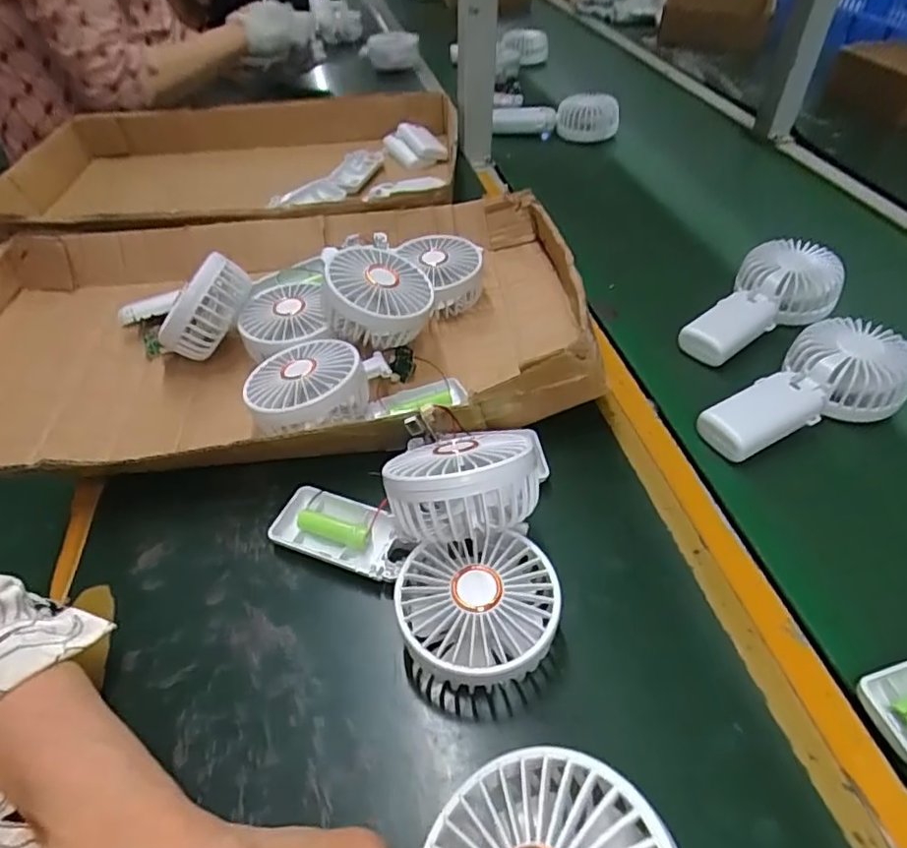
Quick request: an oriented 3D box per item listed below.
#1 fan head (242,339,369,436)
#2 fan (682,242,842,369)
[{"bbox_3d":[-0.107,-0.027,0.441,0.088,0.039,0.086,-18,48,-13],"label":"fan head"},{"bbox_3d":[0.277,-0.108,0.529,0.082,0.042,0.158,31,56,28],"label":"fan"}]

